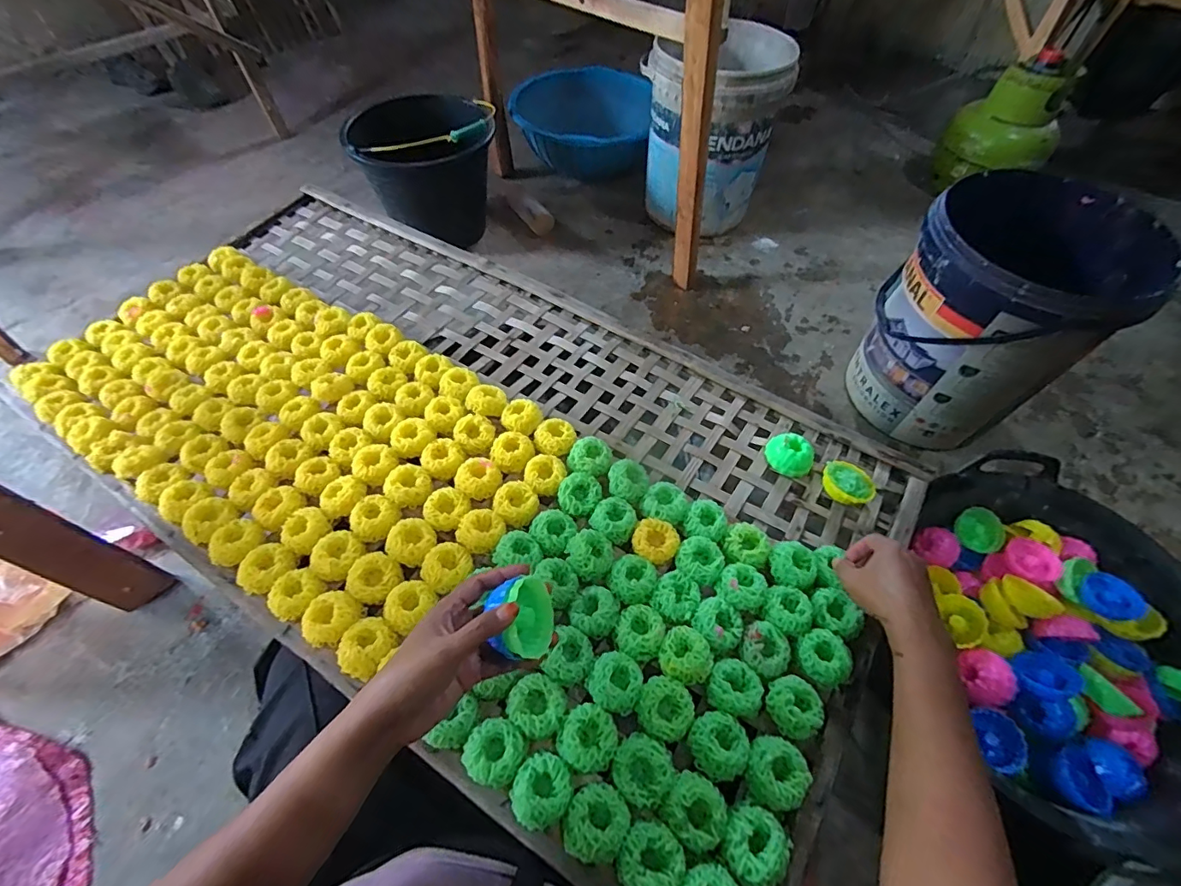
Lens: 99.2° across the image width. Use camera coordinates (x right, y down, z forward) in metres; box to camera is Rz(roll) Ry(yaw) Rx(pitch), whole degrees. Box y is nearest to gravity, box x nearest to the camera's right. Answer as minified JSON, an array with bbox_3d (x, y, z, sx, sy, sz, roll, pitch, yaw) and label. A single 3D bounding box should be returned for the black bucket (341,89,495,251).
[{"bbox_3d":[-0.362,-0.627,1.186,0.312,0.262,0.312,-1,55,1],"label":"black bucket"}]

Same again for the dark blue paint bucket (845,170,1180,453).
[{"bbox_3d":[0.641,-0.188,0.843,0.291,0.368,0.278,-1,55,1],"label":"dark blue paint bucket"}]

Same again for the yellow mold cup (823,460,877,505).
[{"bbox_3d":[0.317,0.054,0.627,0.057,0.031,0.061,-1,55,1],"label":"yellow mold cup"}]

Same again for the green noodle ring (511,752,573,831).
[{"bbox_3d":[-0.041,0.287,0.415,0.046,0.018,0.052,23,59,17],"label":"green noodle ring"}]

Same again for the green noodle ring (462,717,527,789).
[{"bbox_3d":[-0.082,0.265,0.431,0.046,0.017,0.048,-1,55,1],"label":"green noodle ring"}]

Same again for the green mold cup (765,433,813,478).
[{"bbox_3d":[0.255,0.018,0.645,0.059,0.034,0.049,20,58,15],"label":"green mold cup"}]

